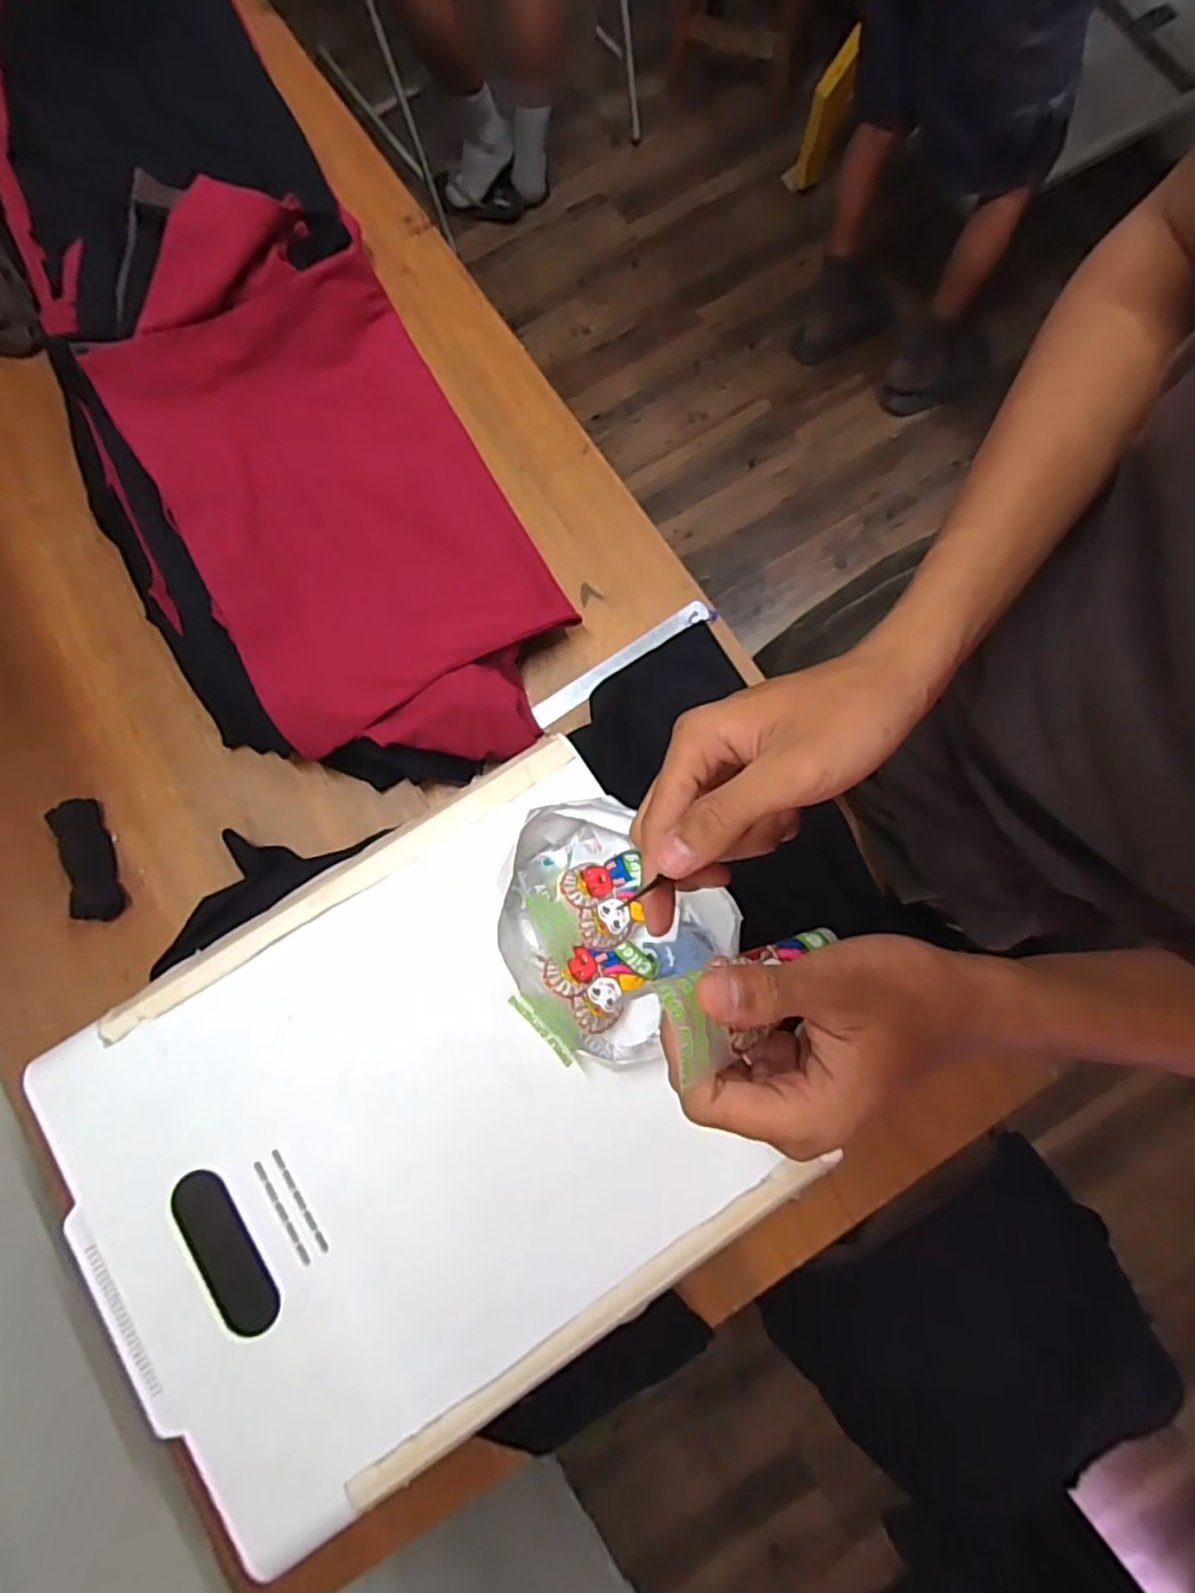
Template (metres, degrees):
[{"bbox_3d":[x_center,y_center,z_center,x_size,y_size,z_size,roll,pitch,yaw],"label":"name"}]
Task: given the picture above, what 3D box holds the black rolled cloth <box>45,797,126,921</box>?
[{"bbox_3d":[-0.543,0.068,0.723,0.041,0.028,0.129,-18,79,-3],"label":"black rolled cloth"}]

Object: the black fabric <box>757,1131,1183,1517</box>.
[{"bbox_3d":[0.517,0.740,0.931,0.468,0.148,0.294,-31,81,-6],"label":"black fabric"}]

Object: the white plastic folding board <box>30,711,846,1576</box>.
[{"bbox_3d":[-0.143,0.252,0.527,0.494,0.042,0.396,-33,81,-6],"label":"white plastic folding board"}]

